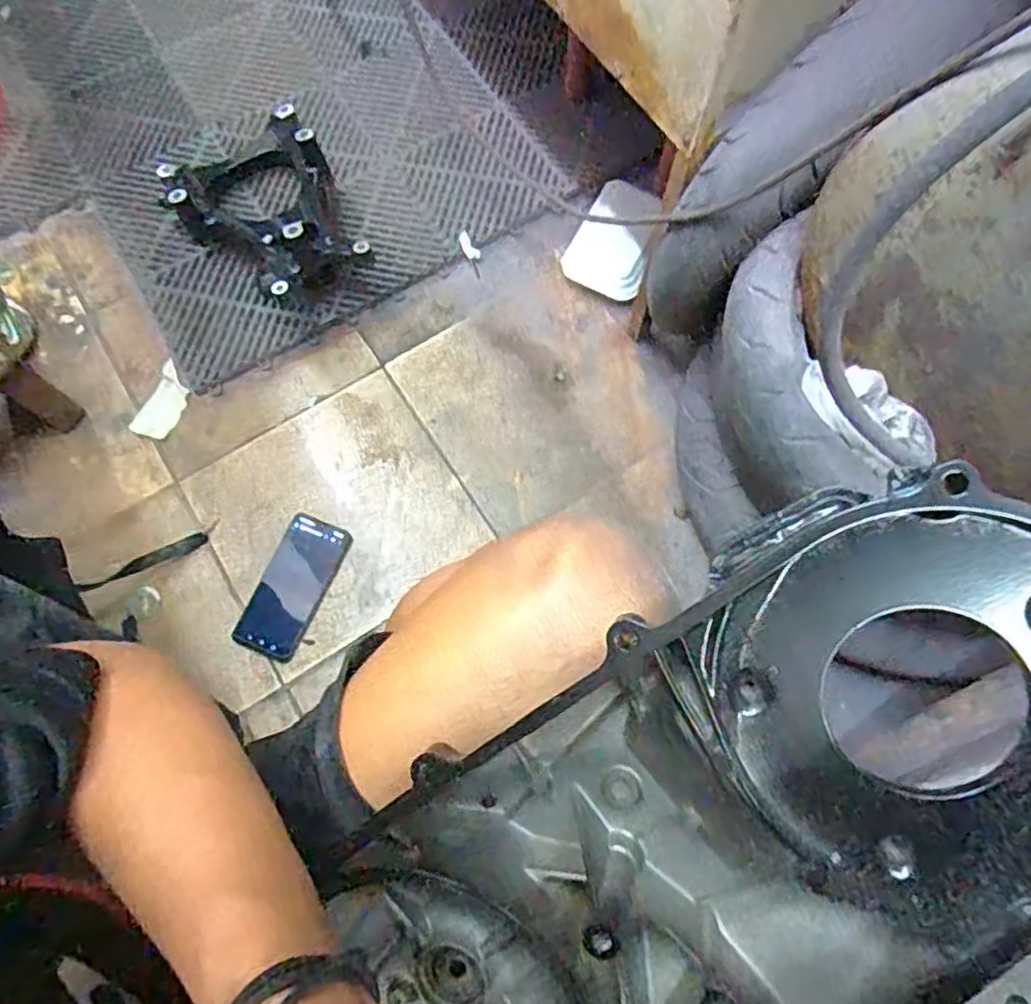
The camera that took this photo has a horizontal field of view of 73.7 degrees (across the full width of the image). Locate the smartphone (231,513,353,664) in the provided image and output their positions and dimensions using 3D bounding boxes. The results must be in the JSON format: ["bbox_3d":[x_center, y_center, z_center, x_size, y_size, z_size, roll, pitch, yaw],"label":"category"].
[{"bbox_3d":[-0.262,0.100,0.812,0.072,0.009,0.167,26,79,-5],"label":"smartphone"}]

